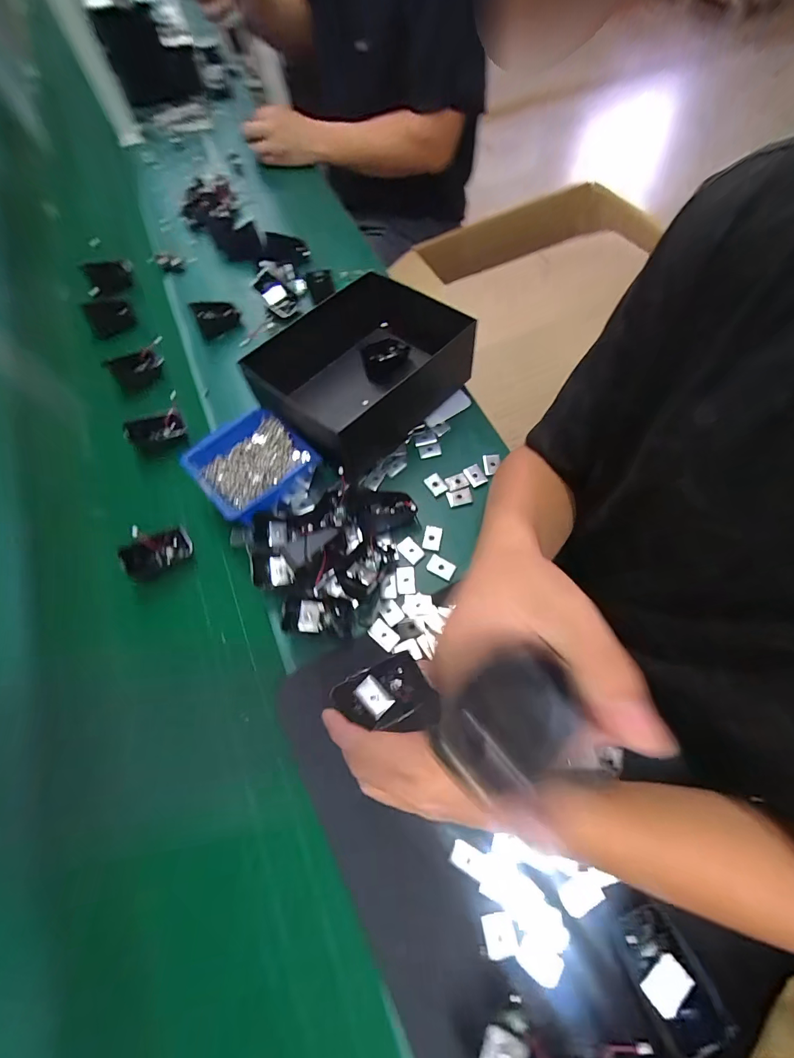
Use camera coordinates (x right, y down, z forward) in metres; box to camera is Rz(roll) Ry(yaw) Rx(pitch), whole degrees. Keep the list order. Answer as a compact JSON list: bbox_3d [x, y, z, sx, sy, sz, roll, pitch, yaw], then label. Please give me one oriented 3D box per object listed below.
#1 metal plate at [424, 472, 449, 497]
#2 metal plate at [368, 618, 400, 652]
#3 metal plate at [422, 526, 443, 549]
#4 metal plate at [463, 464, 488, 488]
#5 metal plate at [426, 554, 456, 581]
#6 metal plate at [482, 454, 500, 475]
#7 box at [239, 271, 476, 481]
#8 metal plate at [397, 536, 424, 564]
[{"bbox_3d":[0.048,-0.055,0.488,0.019,0.004,0.029,-28,67,-10],"label":"metal plate"},{"bbox_3d":[-0.014,0.110,0.410,0.032,0.004,0.020,39,78,11],"label":"metal plate"},{"bbox_3d":[0.041,0.010,0.458,0.020,0.004,0.030,9,66,6],"label":"metal plate"},{"bbox_3d":[0.097,-0.067,0.488,0.021,0.004,0.028,-24,67,-8],"label":"metal plate"},{"bbox_3d":[0.050,0.042,0.442,0.029,0.004,0.020,27,70,14],"label":"metal plate"},{"bbox_3d":[0.119,-0.081,0.495,0.022,0.004,0.029,-5,66,1],"label":"metal plate"},{"bbox_3d":[-0.051,-0.202,0.499,0.225,0.090,0.175,-39,70,-14],"label":"box"},{"bbox_3d":[0.016,0.024,0.452,0.020,0.004,0.031,-43,66,-2],"label":"metal plate"}]

